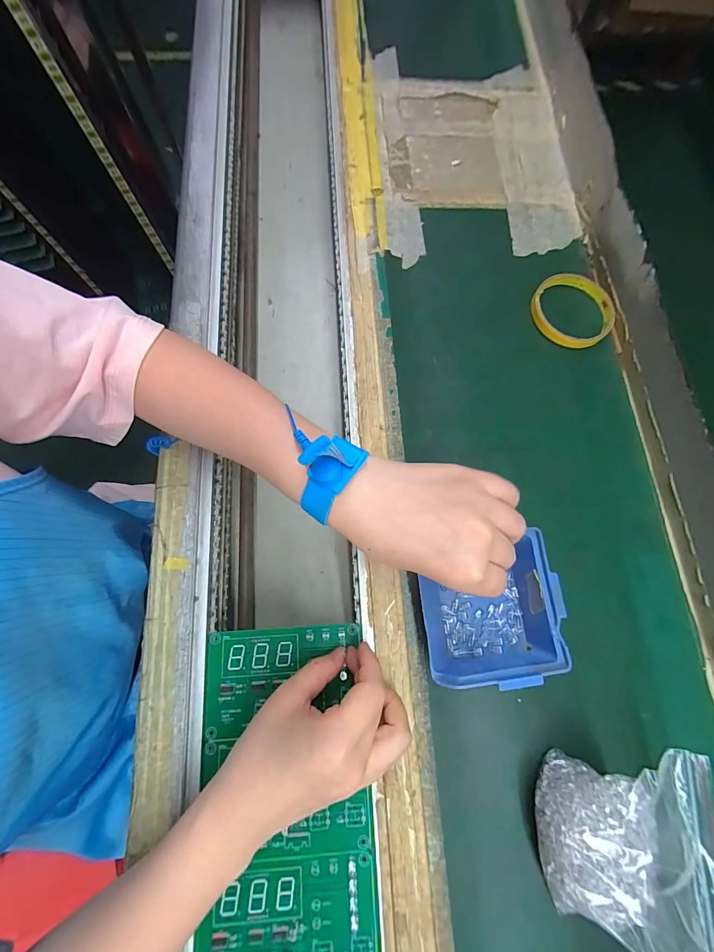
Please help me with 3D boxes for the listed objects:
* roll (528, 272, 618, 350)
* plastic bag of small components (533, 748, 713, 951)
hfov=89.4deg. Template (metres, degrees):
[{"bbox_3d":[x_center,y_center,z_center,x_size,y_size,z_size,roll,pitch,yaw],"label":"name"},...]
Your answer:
[{"bbox_3d":[0.228,-0.176,0.378,0.082,0.014,0.092,41,78,8],"label":"roll"},{"bbox_3d":[0.175,0.238,0.238,0.102,0.056,0.099,-1,75,-2],"label":"plastic bag of small components"}]

